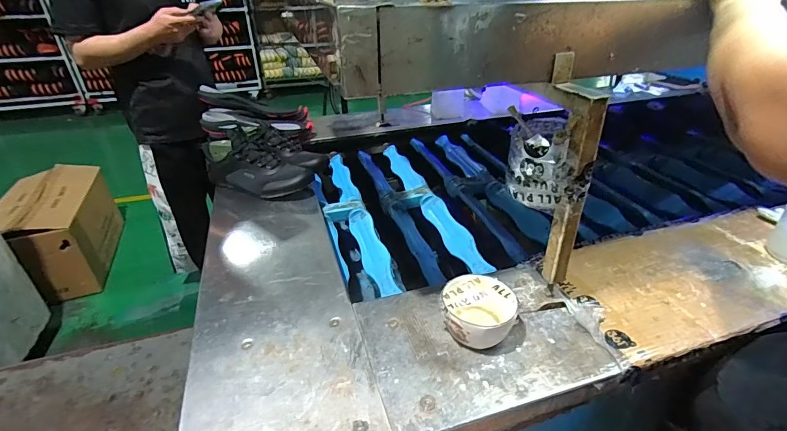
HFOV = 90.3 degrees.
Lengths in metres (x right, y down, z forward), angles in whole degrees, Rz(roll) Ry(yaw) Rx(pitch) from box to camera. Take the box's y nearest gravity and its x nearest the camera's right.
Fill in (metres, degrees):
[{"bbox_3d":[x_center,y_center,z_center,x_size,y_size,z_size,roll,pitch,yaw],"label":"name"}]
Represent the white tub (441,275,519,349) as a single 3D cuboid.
[{"bbox_3d":[0.120,0.141,0.562,0.098,0.057,0.096,-1,32,0],"label":"white tub"}]

